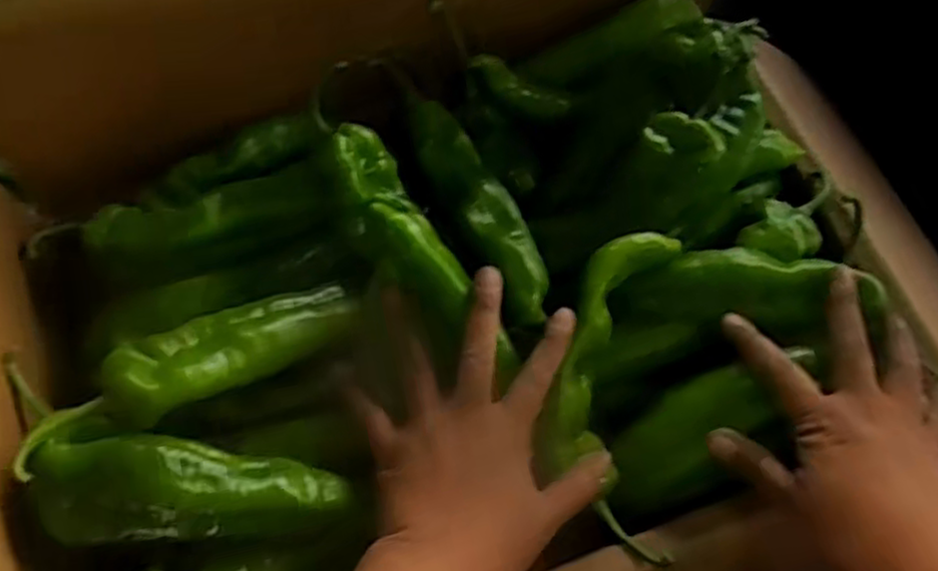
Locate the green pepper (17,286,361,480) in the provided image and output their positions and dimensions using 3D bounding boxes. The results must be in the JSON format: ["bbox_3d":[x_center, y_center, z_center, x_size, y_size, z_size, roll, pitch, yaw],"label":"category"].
[{"bbox_3d":[-0.141,0.039,0.397,0.183,0.035,0.048,-24,65,-31],"label":"green pepper"}]

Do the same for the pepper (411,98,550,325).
[{"bbox_3d":[0.009,-0.053,0.472,0.037,0.030,0.163,-22,66,-13],"label":"pepper"}]

